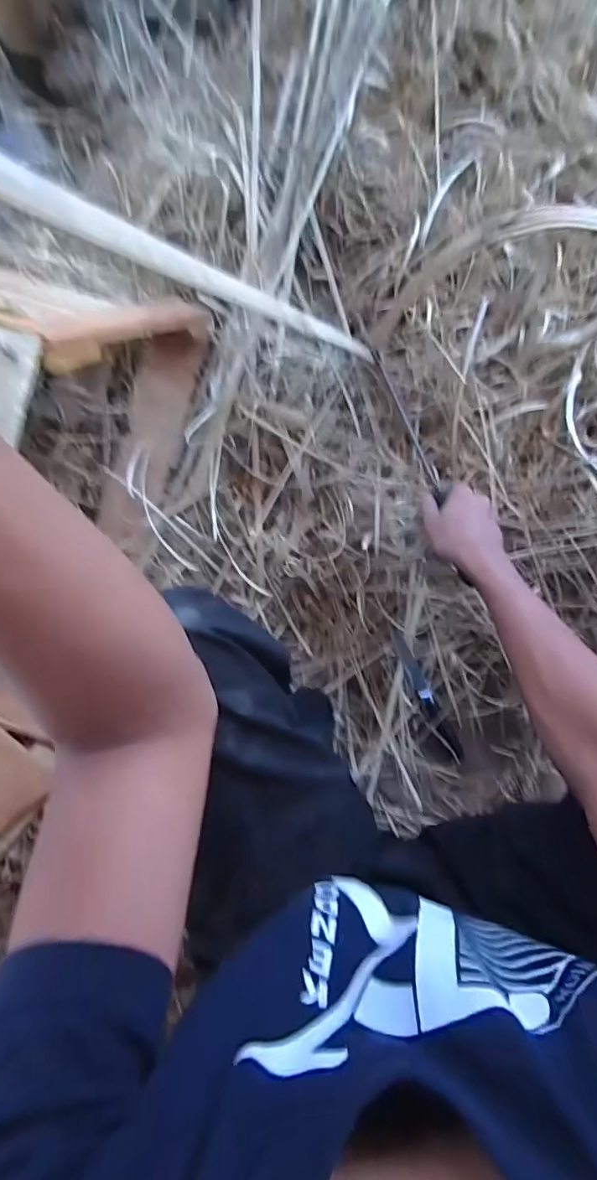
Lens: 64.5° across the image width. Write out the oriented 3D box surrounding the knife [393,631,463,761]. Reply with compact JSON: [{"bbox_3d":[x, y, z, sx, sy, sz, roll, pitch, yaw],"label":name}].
[{"bbox_3d":[0.183,0.152,0.660,0.024,0.020,0.204,-28,88,-1],"label":"knife"}]

